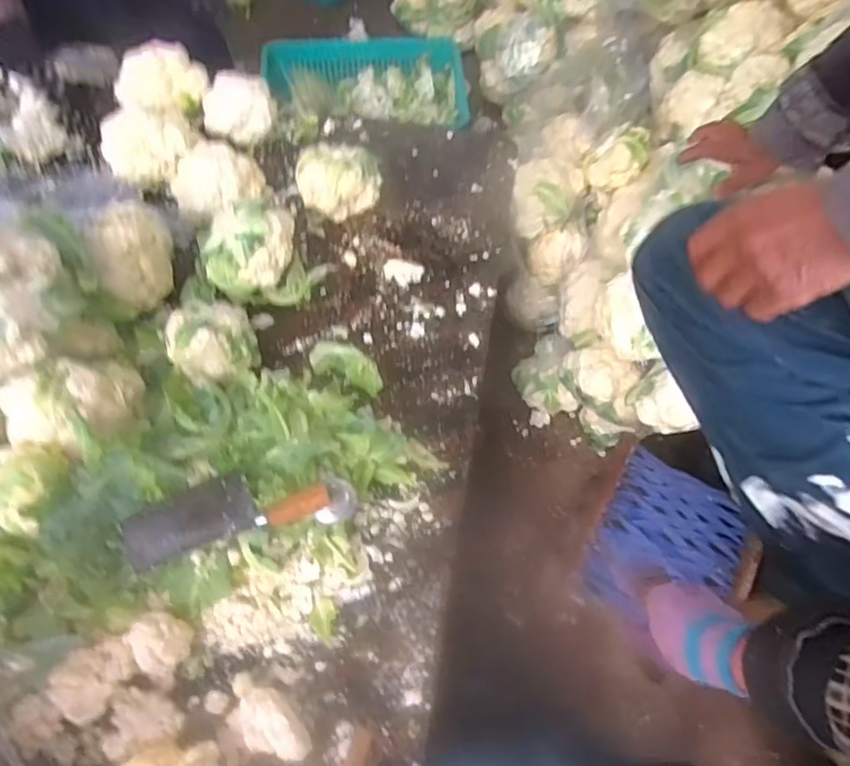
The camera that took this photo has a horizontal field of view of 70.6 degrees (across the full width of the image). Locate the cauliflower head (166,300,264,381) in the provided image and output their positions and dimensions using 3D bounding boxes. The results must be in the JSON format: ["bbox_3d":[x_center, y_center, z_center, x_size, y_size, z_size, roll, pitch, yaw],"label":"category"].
[{"bbox_3d":[-0.316,-0.056,0.910,0.126,0.100,0.113,-30,65,-17],"label":"cauliflower head"}]

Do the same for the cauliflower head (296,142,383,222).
[{"bbox_3d":[-0.162,-0.382,1.129,0.152,0.124,0.146,1,60,-1],"label":"cauliflower head"}]

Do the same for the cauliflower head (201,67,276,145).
[{"bbox_3d":[-0.373,-0.555,1.208,0.143,0.082,0.113,-11,61,-8],"label":"cauliflower head"}]

